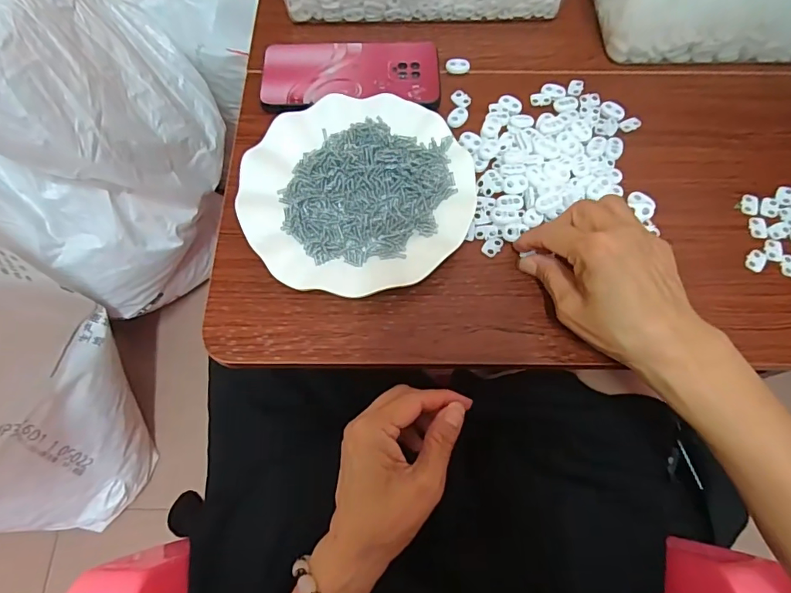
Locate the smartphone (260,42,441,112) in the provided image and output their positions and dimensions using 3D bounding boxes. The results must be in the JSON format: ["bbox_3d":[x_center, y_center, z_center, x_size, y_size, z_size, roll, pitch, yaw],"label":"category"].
[{"bbox_3d":[-0.042,-0.205,0.439,0.162,0.008,0.082,-3,68,-1],"label":"smartphone"}]

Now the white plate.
[{"bbox_3d":[-0.030,-0.084,0.384,0.179,0.021,0.175,0,68,0],"label":"white plate"}]

